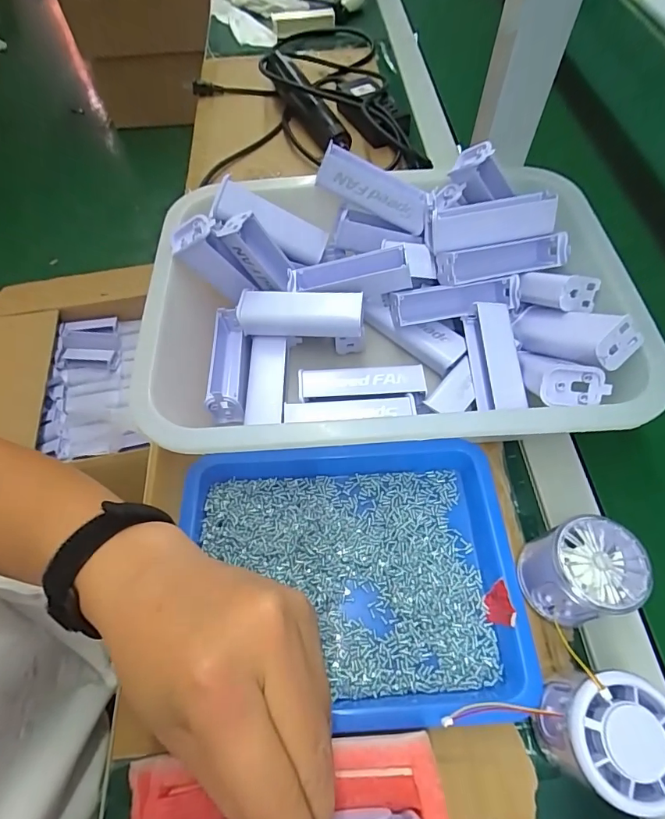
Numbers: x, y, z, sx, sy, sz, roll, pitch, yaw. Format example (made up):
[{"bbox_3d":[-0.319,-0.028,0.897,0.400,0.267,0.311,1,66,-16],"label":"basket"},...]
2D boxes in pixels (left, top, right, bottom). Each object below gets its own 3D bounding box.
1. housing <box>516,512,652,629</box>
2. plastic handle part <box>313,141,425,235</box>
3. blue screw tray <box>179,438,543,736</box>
[{"bbox_3d":[0.154,0.101,0.286,0.059,0.050,0.052,-17,61,-8],"label":"housing"},{"bbox_3d":[0.036,-0.187,0.396,0.099,0.033,0.021,19,57,-19],"label":"plastic handle part"},{"bbox_3d":[0.013,0.107,0.304,0.217,0.031,0.172,-4,60,-1],"label":"blue screw tray"}]

